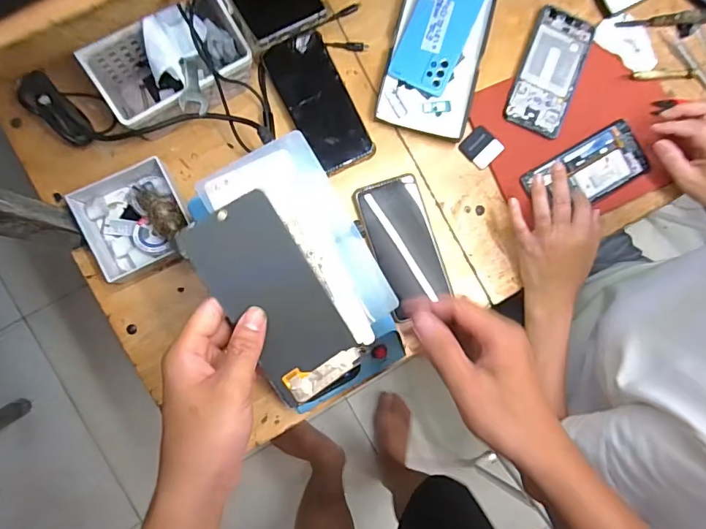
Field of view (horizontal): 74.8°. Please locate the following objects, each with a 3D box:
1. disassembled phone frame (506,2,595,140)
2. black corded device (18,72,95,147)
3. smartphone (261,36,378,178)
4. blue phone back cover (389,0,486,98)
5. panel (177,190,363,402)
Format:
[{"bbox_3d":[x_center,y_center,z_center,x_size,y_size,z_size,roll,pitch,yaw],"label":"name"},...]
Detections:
[{"bbox_3d":[0.247,-0.244,0.577,0.075,0.006,0.159,20,86,-5],"label":"disassembled phone frame"},{"bbox_3d":[-0.329,-0.169,0.513,0.037,0.048,0.090,-42,92,-6],"label":"black corded device"},{"bbox_3d":[-0.039,-0.189,0.544,0.072,0.011,0.160,-26,91,-6],"label":"smartphone"},{"bbox_3d":[0.107,-0.290,0.562,0.075,0.007,0.156,23,92,-6],"label":"blue phone back cover"},{"bbox_3d":[-0.058,0.026,0.354,0.070,0.011,0.157,-35,102,-6],"label":"panel"}]

